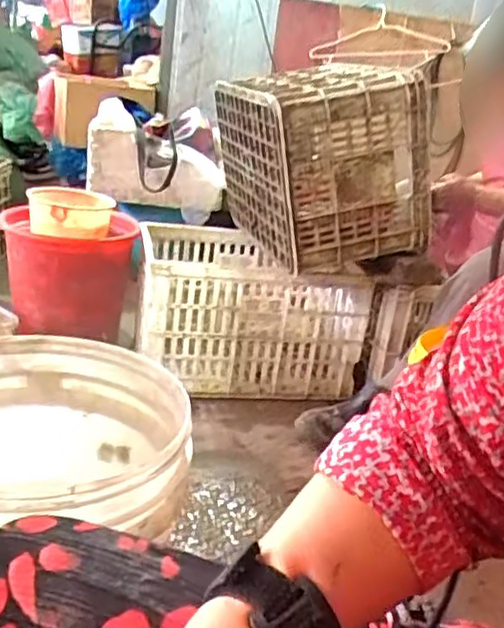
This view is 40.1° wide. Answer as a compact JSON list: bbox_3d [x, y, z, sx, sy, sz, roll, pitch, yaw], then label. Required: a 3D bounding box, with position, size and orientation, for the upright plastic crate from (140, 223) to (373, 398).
[{"bbox_3d":[-0.016,-0.006,1.612,0.480,0.296,0.377,3,20,-12],"label":"upright plastic crate"}]

